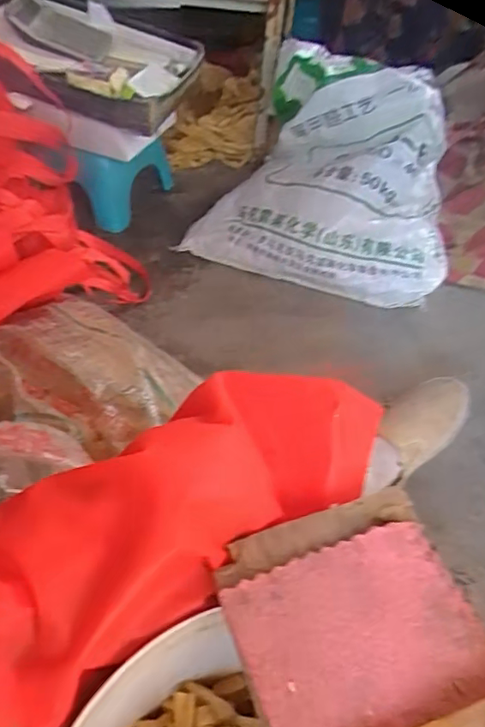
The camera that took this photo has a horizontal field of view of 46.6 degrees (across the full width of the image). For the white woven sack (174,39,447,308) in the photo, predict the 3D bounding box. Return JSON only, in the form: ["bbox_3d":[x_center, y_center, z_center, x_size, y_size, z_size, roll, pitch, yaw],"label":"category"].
[{"bbox_3d":[0.196,-0.382,1.110,0.463,0.296,0.411,15,51,15],"label":"white woven sack"}]

